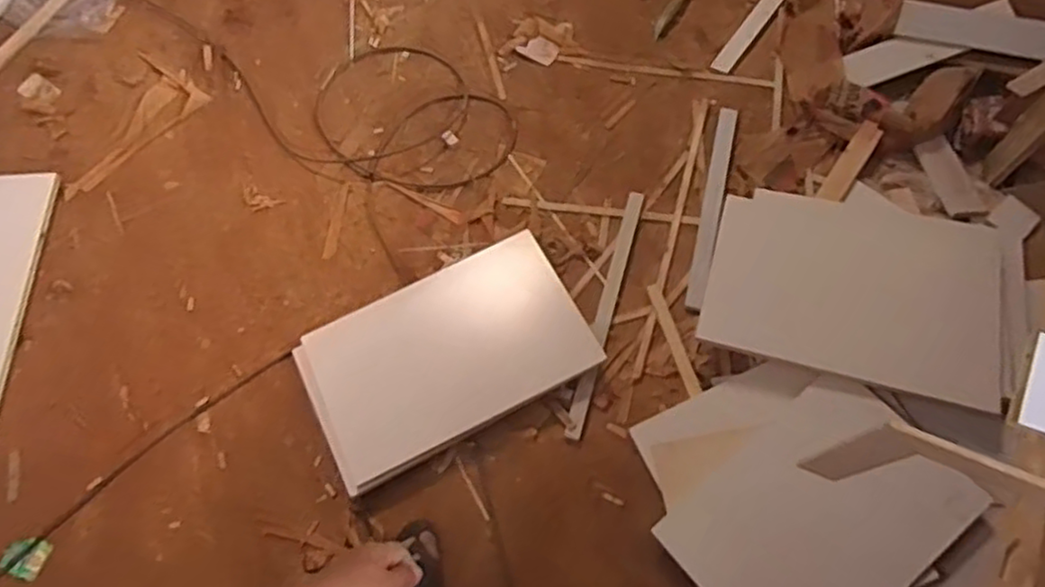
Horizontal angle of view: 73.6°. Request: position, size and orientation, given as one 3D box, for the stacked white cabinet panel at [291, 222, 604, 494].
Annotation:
[{"bbox_3d":[-0.166,0.122,1.477,0.567,0.038,0.370,-29,63,-6],"label":"stacked white cabinet panel"}]

